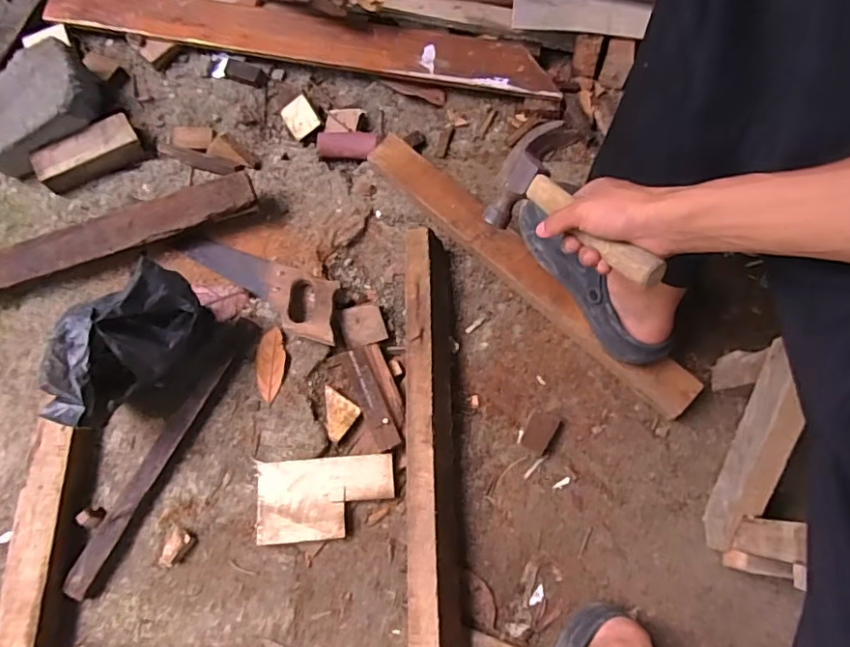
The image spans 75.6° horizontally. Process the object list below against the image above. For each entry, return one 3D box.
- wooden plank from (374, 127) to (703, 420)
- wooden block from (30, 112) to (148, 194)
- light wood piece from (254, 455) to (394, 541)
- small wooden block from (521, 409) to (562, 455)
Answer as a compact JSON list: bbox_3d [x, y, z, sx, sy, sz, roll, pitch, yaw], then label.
[{"bbox_3d":[0.138,-0.081,0.785,0.561,0.056,0.061,43,79,12],"label":"wooden plank"},{"bbox_3d":[-0.534,-0.270,0.874,0.155,0.045,0.067,-30,75,-7],"label":"wooden block"},{"bbox_3d":[-0.127,0.225,0.710,0.172,0.024,0.100,-4,74,0],"label":"light wood piece"},{"bbox_3d":[0.155,0.146,0.737,0.039,0.021,0.055,27,76,9],"label":"small wooden block"}]

